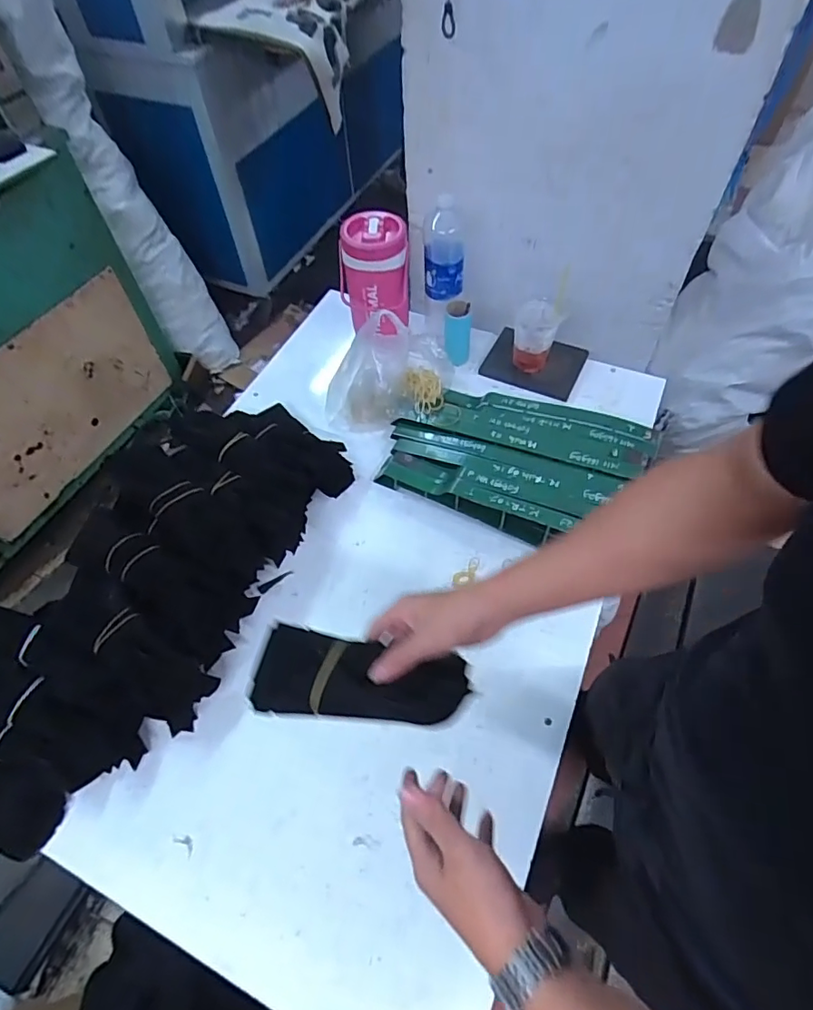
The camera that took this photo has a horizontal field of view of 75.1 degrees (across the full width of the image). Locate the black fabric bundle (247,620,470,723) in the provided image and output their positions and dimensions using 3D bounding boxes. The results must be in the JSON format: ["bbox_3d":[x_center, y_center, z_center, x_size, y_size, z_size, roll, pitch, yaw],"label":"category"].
[{"bbox_3d":[-0.053,0.167,0.521,0.220,0.043,0.083,1,55,22],"label":"black fabric bundle"}]

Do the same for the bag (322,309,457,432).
[{"bbox_3d":[-0.039,-0.254,1.067,0.260,0.195,0.172,-8,57,-4],"label":"bag"}]

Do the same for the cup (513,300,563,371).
[{"bbox_3d":[0.273,-0.355,1.126,0.088,0.151,0.093,-1,57,1],"label":"cup"}]

